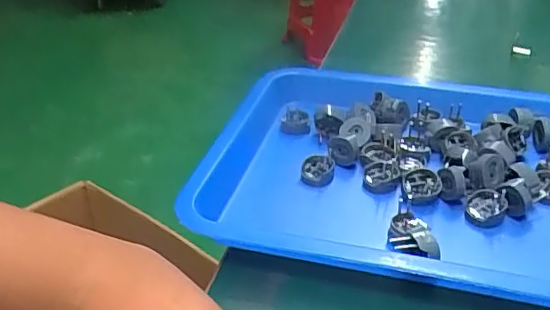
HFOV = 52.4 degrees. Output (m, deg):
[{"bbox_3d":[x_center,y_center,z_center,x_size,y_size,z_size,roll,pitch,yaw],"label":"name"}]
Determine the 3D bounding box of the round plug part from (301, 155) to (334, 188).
[{"bbox_3d":[0.035,0.013,0.455,0.027,0.010,0.027,-48,56,-8],"label":"round plug part"}]

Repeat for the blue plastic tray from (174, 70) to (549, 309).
[{"bbox_3d":[0.117,0.010,0.439,0.331,0.035,0.255,8,34,14],"label":"blue plastic tray"}]

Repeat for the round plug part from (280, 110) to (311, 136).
[{"bbox_3d":[0.019,-0.031,0.519,0.027,0.015,0.024,1,33,3],"label":"round plug part"}]

